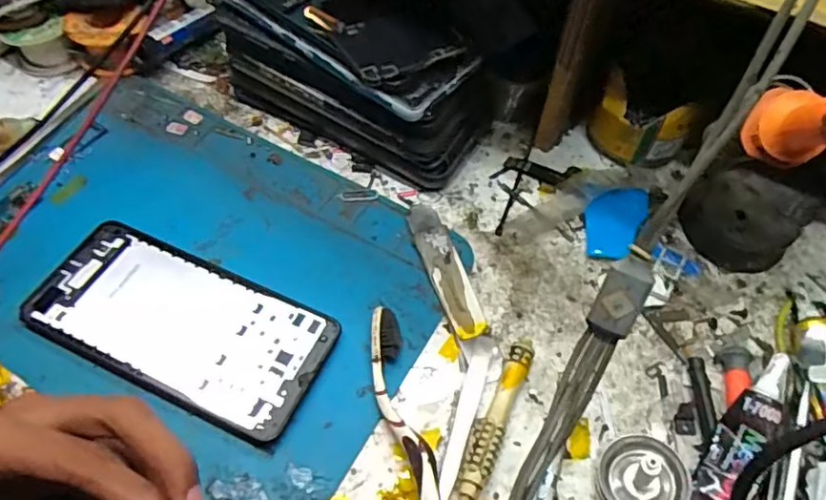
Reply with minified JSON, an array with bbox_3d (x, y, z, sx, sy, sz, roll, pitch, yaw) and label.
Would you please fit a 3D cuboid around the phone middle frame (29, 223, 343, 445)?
[{"bbox_3d":[-0.128,0.040,0.326,0.164,0.007,0.076,22,58,12],"label":"phone middle frame"}]

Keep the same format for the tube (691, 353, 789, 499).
[{"bbox_3d":[0.156,0.100,0.286,0.028,0.011,0.107,29,75,16],"label":"tube"}]

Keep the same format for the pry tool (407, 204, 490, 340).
[{"bbox_3d":[0.019,0.011,0.353,0.020,0.008,0.092,-17,59,-13],"label":"pry tool"}]

